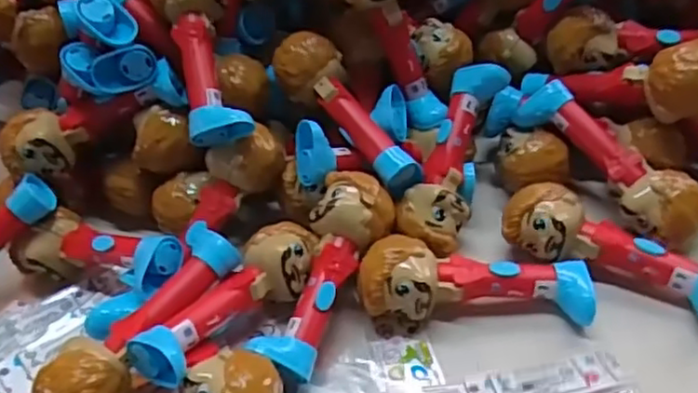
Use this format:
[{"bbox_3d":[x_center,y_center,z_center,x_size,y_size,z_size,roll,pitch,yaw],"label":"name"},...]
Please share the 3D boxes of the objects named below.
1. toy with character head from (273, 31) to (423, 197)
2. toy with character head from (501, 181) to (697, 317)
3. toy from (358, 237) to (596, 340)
[{"bbox_3d":[0.002,-0.053,0.425,0.044,0.036,0.122,-31,71,-25],"label":"toy with character head"},{"bbox_3d":[0.149,0.030,0.383,0.121,0.044,0.033,19,48,27],"label":"toy with character head"},{"bbox_3d":[0.069,0.046,0.376,0.121,0.044,0.039,-3,41,5],"label":"toy"}]

